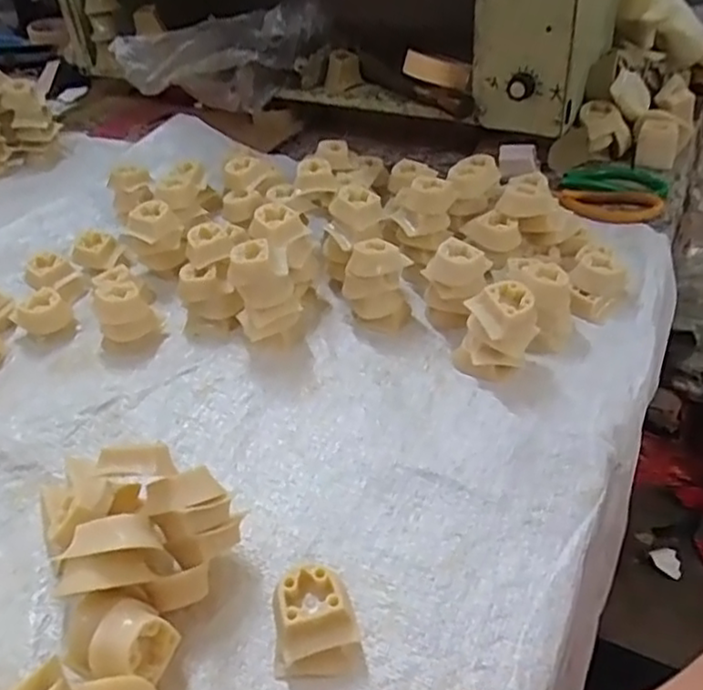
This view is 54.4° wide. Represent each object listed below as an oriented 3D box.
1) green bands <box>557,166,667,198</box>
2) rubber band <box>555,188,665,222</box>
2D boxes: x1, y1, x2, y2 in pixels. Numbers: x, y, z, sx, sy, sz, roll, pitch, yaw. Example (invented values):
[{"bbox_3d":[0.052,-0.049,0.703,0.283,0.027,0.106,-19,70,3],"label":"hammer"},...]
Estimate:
[{"bbox_3d":[0.267,-0.173,0.700,0.102,0.009,0.071,6,41,10],"label":"green bands"},{"bbox_3d":[0.252,-0.137,0.662,0.095,0.006,0.063,-2,40,2],"label":"rubber band"}]

